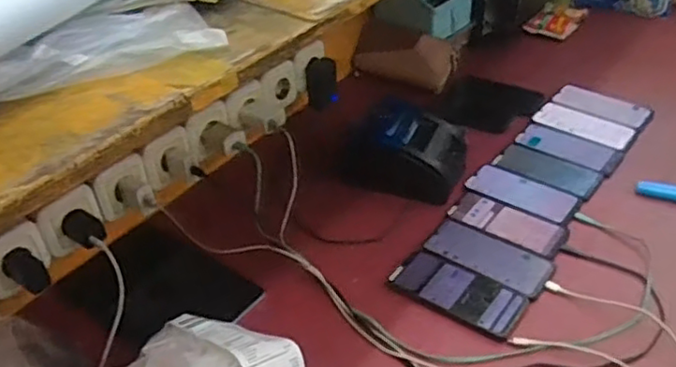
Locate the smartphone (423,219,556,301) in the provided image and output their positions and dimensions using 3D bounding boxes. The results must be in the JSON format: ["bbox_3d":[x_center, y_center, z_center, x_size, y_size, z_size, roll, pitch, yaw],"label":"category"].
[{"bbox_3d":[0.200,0.097,0.872,0.167,0.008,0.078,25,47,33],"label":"smartphone"}]

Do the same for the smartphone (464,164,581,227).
[{"bbox_3d":[0.282,0.014,0.987,0.165,0.007,0.073,27,48,35],"label":"smartphone"}]

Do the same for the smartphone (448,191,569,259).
[{"bbox_3d":[0.242,0.055,0.933,0.165,0.004,0.069,25,47,33],"label":"smartphone"}]

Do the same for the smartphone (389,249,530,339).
[{"bbox_3d":[0.154,0.138,0.833,0.165,0.012,0.073,23,45,31],"label":"smartphone"}]

